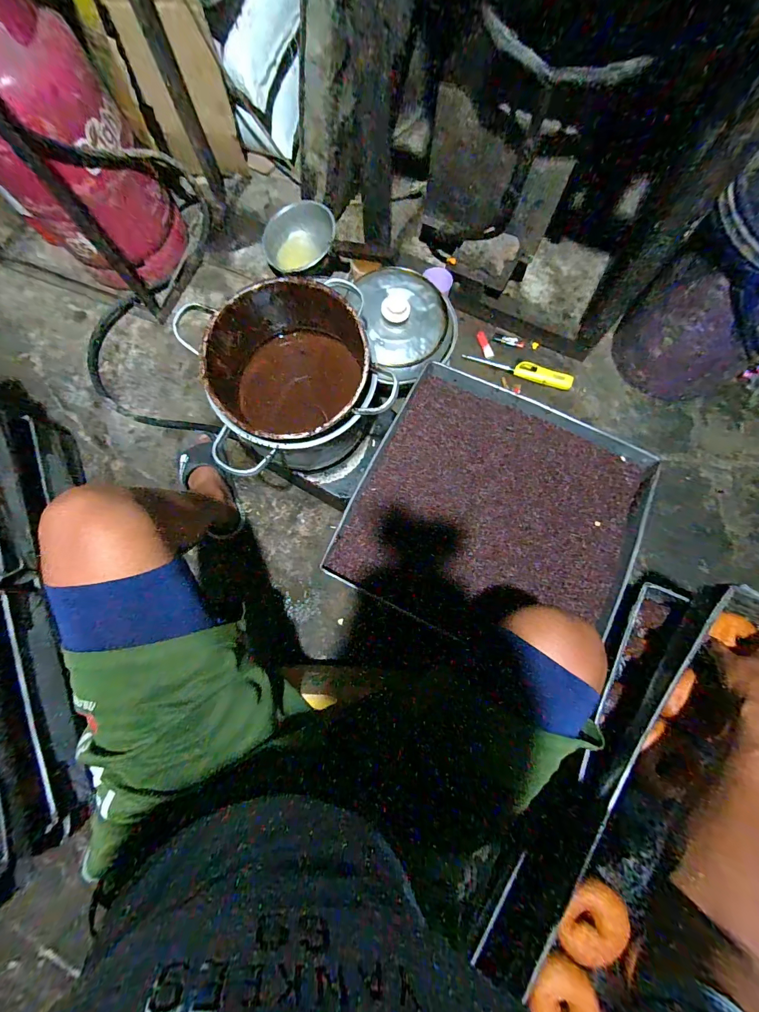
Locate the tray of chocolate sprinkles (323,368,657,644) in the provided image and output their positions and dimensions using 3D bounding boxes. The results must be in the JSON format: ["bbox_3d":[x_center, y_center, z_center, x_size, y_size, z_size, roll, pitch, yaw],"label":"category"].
[{"bbox_3d":[0.210,0.012,0.660,0.470,0.050,0.448,26,80,6],"label":"tray of chocolate sprinkles"}]

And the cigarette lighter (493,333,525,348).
[{"bbox_3d":[0.331,-0.422,0.941,0.084,0.019,0.020,8,79,-14],"label":"cigarette lighter"}]

